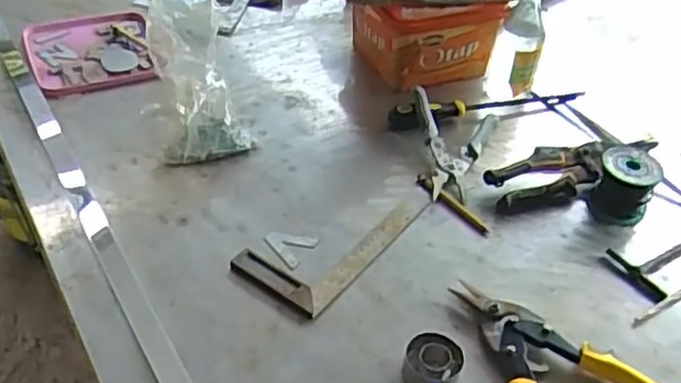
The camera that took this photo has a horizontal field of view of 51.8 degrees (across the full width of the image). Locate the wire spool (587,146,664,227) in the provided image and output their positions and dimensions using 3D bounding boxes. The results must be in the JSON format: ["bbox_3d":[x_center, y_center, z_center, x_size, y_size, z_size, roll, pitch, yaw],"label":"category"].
[{"bbox_3d":[0.346,-0.012,0.851,0.072,0.065,0.075,18,43,13],"label":"wire spool"}]

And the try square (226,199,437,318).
[{"bbox_3d":[-0.002,0.046,0.797,0.113,0.009,0.230,29,46,24],"label":"try square"}]

